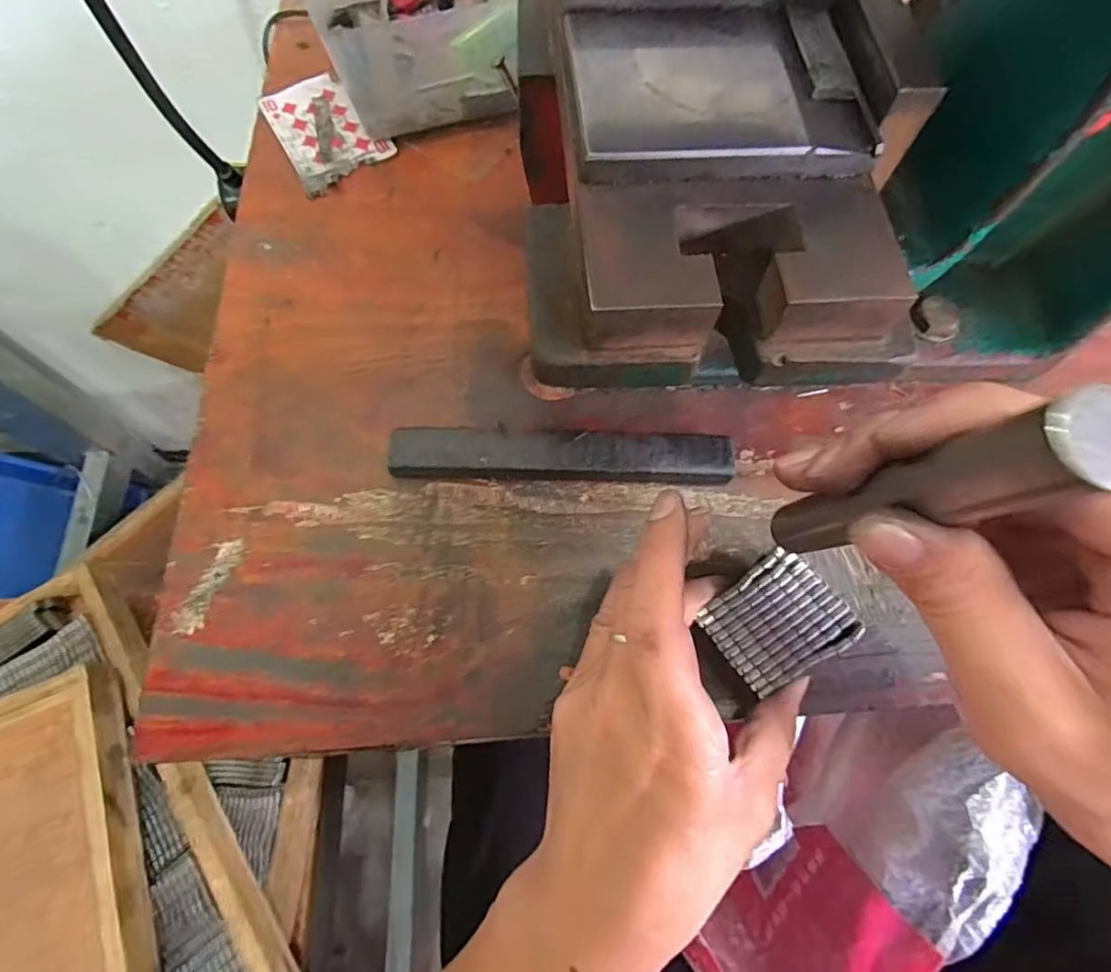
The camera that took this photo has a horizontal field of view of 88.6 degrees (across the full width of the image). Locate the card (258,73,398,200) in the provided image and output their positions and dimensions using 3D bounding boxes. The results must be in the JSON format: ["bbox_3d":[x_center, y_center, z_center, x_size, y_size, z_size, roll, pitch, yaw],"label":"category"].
[{"bbox_3d":[-0.139,-0.217,0.346,0.057,0.004,0.096,-26,71,-11],"label":"card"}]

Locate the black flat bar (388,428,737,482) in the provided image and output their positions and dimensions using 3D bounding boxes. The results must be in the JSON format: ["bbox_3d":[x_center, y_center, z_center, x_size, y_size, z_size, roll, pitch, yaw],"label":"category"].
[{"bbox_3d":[0.003,-0.013,0.257,0.150,0.013,0.023,2,67,-1],"label":"black flat bar"}]

